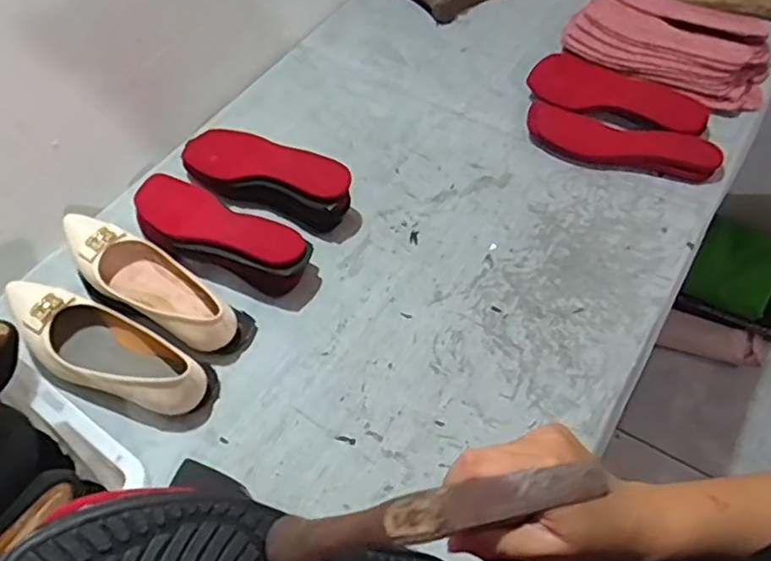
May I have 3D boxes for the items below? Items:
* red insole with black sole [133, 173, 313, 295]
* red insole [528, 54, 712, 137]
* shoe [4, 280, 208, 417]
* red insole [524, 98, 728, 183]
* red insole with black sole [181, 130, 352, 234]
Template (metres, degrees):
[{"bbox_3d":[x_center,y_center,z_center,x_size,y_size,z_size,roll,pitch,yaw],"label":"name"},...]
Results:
[{"bbox_3d":[-0.202,-0.051,0.762,0.242,0.066,0.082,28,61,22],"label":"red insole with black sole"},{"bbox_3d":[0.321,-0.255,0.878,0.239,0.030,0.088,24,69,19],"label":"red insole"},{"bbox_3d":[-0.298,0.075,0.675,0.249,0.068,0.090,26,60,21],"label":"shoe"},{"bbox_3d":[0.311,-0.184,0.844,0.252,0.039,0.081,19,58,17],"label":"red insole"},{"bbox_3d":[-0.155,-0.139,0.824,0.249,0.070,0.079,19,58,17],"label":"red insole with black sole"}]

